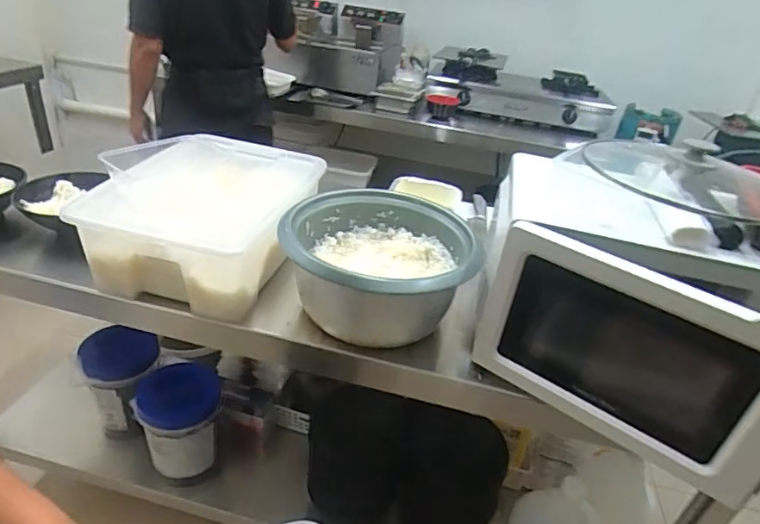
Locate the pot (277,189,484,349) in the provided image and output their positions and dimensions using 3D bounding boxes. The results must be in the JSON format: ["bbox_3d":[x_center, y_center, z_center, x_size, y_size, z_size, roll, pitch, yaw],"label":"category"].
[{"bbox_3d":[0.000,0.008,0.790,0.274,0.138,0.273,5,31,-3],"label":"pot"}]

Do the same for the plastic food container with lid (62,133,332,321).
[{"bbox_3d":[-0.272,-0.084,0.873,0.291,0.161,0.379,14,32,11],"label":"plastic food container with lid"}]

